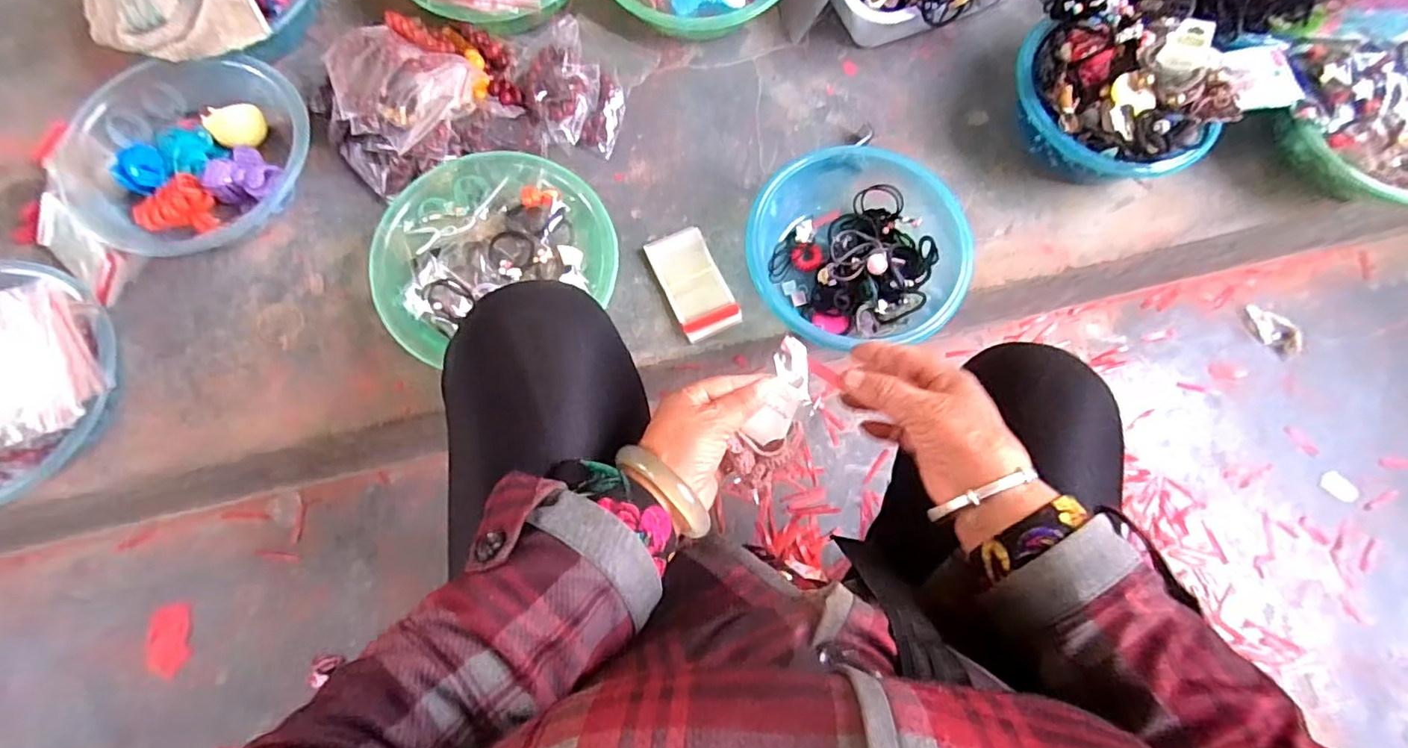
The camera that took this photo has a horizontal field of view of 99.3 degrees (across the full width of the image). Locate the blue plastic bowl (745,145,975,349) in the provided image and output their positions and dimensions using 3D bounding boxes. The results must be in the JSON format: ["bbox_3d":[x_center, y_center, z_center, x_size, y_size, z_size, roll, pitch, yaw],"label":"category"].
[{"bbox_3d":[0.155,-0.124,0.639,0.216,0.078,0.220,0,75,-1],"label":"blue plastic bowl"}]

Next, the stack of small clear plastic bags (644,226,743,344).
[{"bbox_3d":[-0.011,-0.100,0.659,0.067,0.013,0.120,-24,77,-7],"label":"stack of small clear plastic bags"}]

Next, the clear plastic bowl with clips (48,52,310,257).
[{"bbox_3d":[-0.545,-0.226,0.642,0.250,0.072,0.215,-2,75,-2],"label":"clear plastic bowl with clips"}]

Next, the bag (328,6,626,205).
[{"bbox_3d":[-0.259,-0.318,0.662,0.325,0.106,0.168,-13,76,-5],"label":"bag"}]

